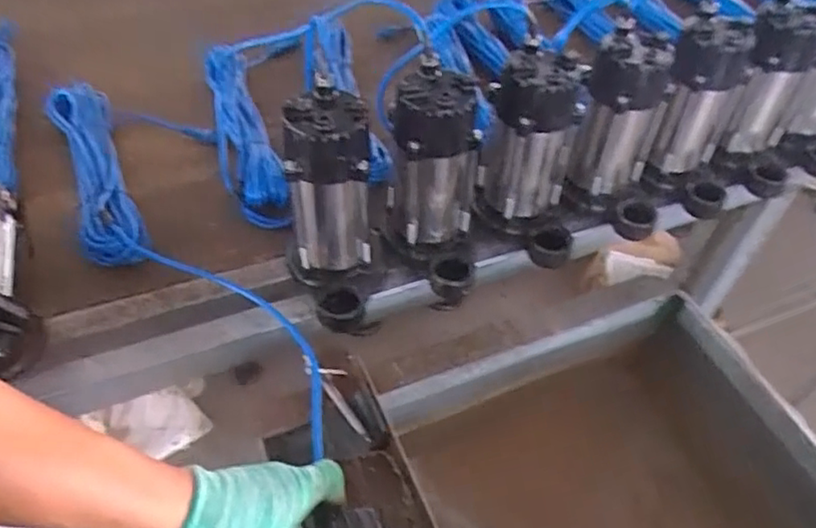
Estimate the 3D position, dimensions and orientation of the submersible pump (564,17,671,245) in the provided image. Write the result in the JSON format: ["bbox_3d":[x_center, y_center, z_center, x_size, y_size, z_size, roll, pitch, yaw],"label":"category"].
[{"bbox_3d":[0.288,-0.162,0.826,0.147,0.233,0.113,22,51,15],"label":"submersible pump"}]

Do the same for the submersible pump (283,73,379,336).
[{"bbox_3d":[-0.086,-0.055,0.700,0.103,0.224,0.156,-5,50,-8],"label":"submersible pump"}]

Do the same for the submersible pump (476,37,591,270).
[{"bbox_3d":[0.155,-0.125,0.774,0.114,0.220,0.144,3,49,-2],"label":"submersible pump"}]

